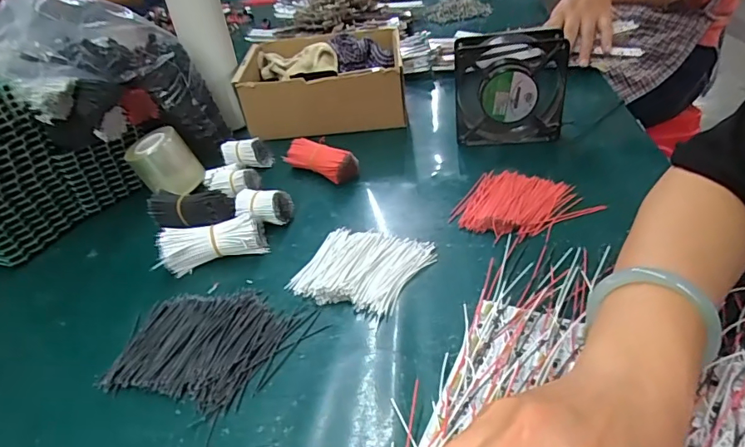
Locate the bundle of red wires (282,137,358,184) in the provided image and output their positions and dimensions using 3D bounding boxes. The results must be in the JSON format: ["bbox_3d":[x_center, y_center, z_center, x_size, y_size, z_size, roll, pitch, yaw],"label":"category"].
[{"bbox_3d":[-0.062,-0.073,0.565,0.094,0.036,0.028,15,41,28],"label":"bundle of red wires"}]

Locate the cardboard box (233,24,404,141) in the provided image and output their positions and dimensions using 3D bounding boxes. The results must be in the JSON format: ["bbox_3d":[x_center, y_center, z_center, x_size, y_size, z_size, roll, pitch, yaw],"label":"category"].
[{"bbox_3d":[-0.062,-0.196,0.689,0.214,0.095,0.191,-3,35,7],"label":"cardboard box"}]

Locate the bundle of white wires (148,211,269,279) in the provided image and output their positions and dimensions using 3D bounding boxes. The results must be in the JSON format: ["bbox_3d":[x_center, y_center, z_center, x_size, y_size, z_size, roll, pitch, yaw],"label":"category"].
[{"bbox_3d":[-0.150,0.017,0.455,0.095,0.035,0.036,-16,36,-11],"label":"bundle of white wires"}]

